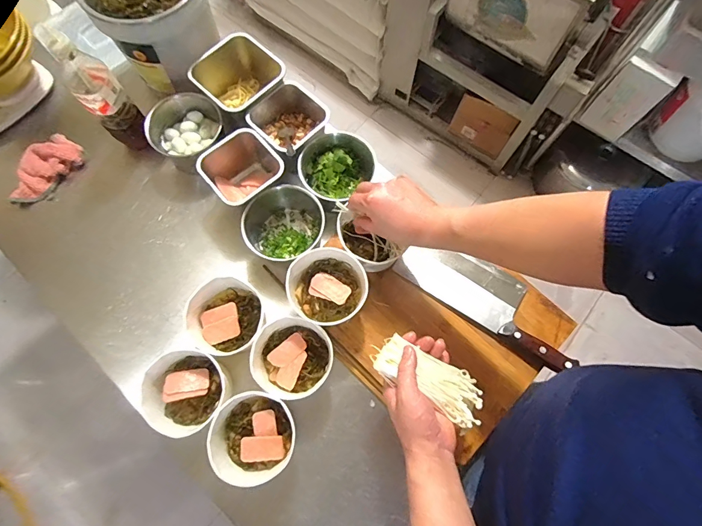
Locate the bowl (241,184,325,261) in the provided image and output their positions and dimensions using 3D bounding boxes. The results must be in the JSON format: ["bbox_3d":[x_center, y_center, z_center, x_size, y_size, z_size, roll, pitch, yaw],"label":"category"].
[{"bbox_3d":[-0.122,-0.077,0.674,0.129,0.092,0.130,0,72,-1],"label":"bowl"}]

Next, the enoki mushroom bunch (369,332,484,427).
[{"bbox_3d":[0.101,0.150,0.509,0.146,0.034,0.062,30,74,4],"label":"enoki mushroom bunch"}]

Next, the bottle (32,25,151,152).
[{"bbox_3d":[-0.418,-0.283,0.647,0.073,0.222,0.071,-38,77,-11],"label":"bottle"}]

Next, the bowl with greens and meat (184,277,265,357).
[{"bbox_3d":[-0.195,0.085,0.625,0.124,0.072,0.112,35,75,10],"label":"bowl with greens and meat"}]

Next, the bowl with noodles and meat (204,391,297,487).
[{"bbox_3d":[-0.138,0.248,0.555,0.114,0.063,0.116,0,72,-1],"label":"bowl with noodles and meat"}]

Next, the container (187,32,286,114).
[{"bbox_3d":[-0.209,-0.334,0.735,0.148,0.101,0.141,42,77,12],"label":"container"}]

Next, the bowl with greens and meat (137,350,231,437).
[{"bbox_3d":[-0.246,0.197,0.588,0.116,0.080,0.109,0,72,-1],"label":"bowl with greens and meat"}]

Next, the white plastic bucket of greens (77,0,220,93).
[{"bbox_3d":[-0.354,-0.453,0.701,0.191,0.169,0.194,0,72,-1],"label":"white plastic bucket of greens"}]

